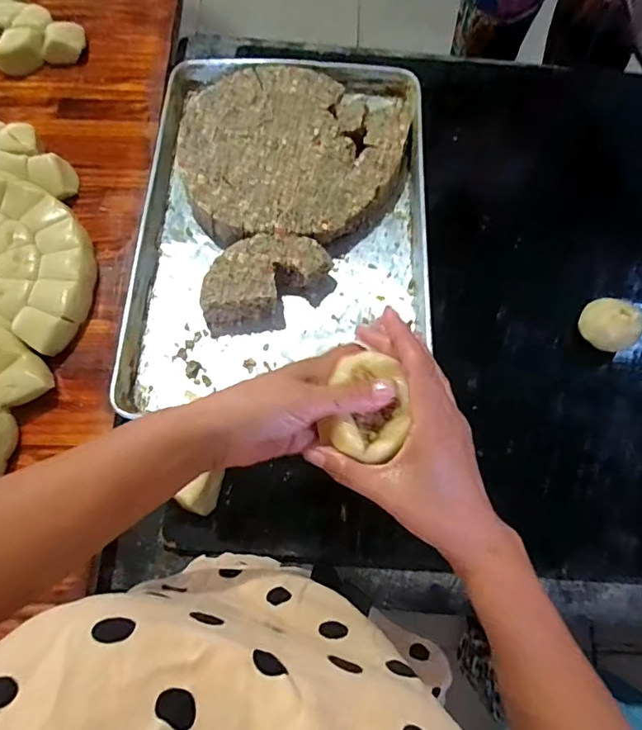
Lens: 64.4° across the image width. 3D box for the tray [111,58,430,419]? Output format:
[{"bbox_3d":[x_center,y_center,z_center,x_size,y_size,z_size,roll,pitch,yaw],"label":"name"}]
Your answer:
[{"bbox_3d":[-0.051,-0.220,0.752,0.394,0.056,0.563,2,72,-1],"label":"tray"}]

